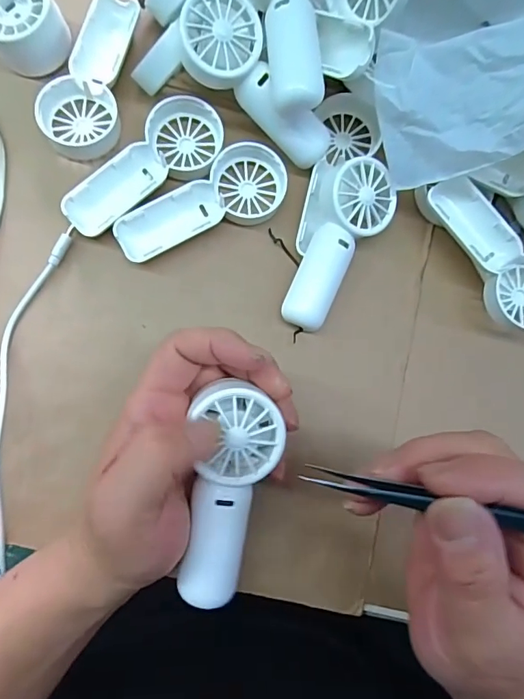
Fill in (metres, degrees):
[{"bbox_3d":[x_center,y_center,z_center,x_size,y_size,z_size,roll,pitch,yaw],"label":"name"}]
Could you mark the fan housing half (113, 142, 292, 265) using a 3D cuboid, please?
[{"bbox_3d":[-0.038,-0.094,0.291,0.112,0.017,0.046,-22,86,-9],"label":"fan housing half"}]

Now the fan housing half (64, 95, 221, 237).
[{"bbox_3d":[-0.072,-0.112,0.290,0.044,0.014,0.110,41,80,0],"label":"fan housing half"}]

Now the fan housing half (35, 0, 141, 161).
[{"bbox_3d":[-0.110,-0.178,0.293,0.045,0.013,0.108,9,82,-5],"label":"fan housing half"}]

